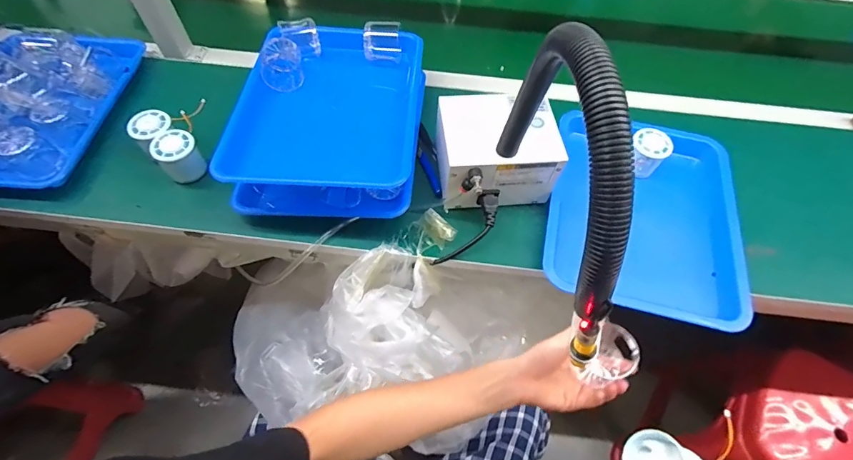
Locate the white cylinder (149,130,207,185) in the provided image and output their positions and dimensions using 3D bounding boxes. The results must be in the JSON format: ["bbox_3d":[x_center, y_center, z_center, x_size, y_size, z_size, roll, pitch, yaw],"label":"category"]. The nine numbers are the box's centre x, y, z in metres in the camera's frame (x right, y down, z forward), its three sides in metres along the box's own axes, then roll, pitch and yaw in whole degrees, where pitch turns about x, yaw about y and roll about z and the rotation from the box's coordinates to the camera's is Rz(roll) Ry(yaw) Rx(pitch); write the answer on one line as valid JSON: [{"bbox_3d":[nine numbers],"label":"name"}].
[{"bbox_3d":[-0.358,-0.108,0.595,0.055,0.060,0.050,-31,65,-19],"label":"white cylinder"}]

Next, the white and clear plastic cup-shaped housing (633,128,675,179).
[{"bbox_3d":[0.342,-0.121,0.635,0.057,0.058,0.057,30,63,15],"label":"white and clear plastic cup-shaped housing"}]

